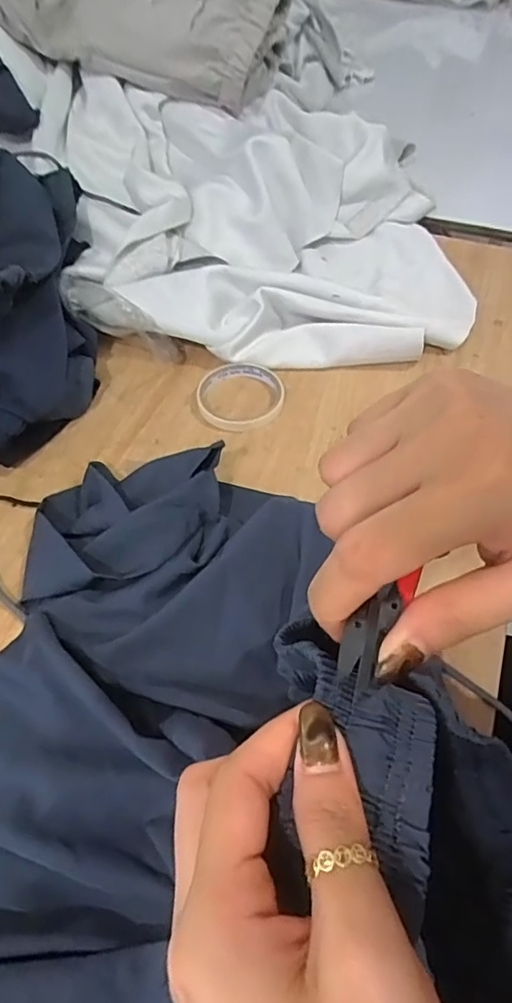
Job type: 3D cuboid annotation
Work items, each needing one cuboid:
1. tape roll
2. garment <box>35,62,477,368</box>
[{"bbox_3d":[-0.016,-0.108,0.582,0.087,0.014,0.086,0,53,0],"label":"tape roll"},{"bbox_3d":[0.003,-0.346,0.681,0.483,0.143,0.419,-5,53,-3],"label":"garment"}]

